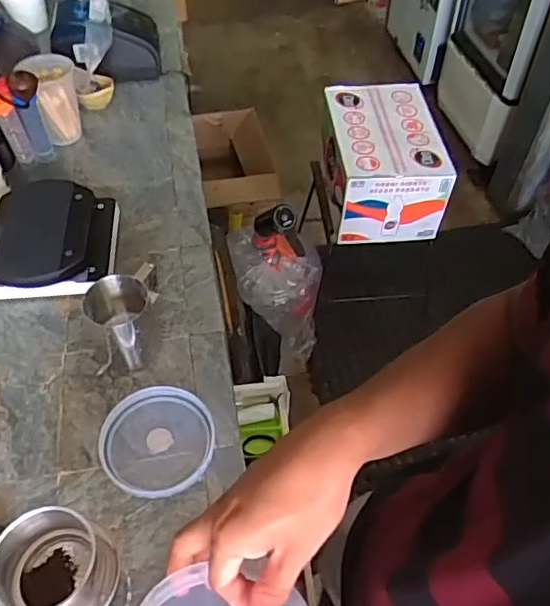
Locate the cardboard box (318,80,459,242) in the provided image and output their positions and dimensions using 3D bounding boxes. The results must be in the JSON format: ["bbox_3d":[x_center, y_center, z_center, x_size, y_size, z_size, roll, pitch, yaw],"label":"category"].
[{"bbox_3d":[0.295,-0.400,1.636,0.301,0.229,0.413,-5,53,-4],"label":"cardboard box"}]

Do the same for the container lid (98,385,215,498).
[{"bbox_3d":[-0.125,0.145,0.615,0.112,0.016,0.117,0,53,0],"label":"container lid"}]

